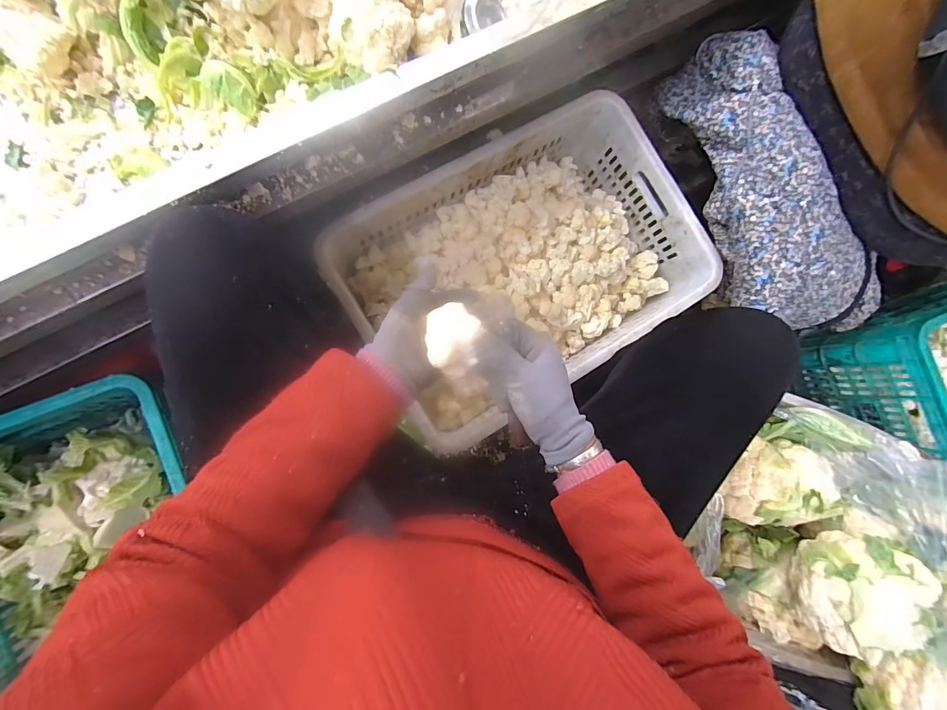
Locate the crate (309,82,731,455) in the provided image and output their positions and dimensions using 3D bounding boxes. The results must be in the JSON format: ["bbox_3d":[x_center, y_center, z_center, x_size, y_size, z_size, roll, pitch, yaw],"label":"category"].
[{"bbox_3d":[0.081,-0.141,0.646,0.508,0.141,0.354,-31,89,-9],"label":"crate"}]

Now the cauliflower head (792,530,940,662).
[{"bbox_3d":[0.540,0.333,0.559,0.141,0.095,0.161,22,82,-4],"label":"cauliflower head"}]

